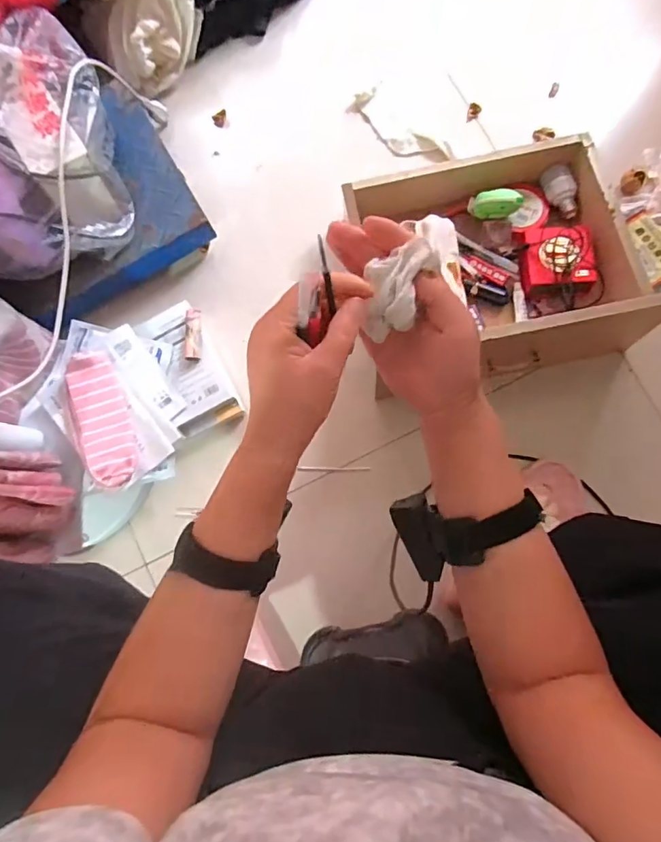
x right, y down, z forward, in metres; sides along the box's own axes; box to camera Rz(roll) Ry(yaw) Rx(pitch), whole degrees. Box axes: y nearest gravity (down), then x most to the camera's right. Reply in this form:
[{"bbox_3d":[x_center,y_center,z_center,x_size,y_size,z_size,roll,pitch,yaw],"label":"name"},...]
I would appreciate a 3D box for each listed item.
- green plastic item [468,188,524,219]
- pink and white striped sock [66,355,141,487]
[{"bbox_3d":[0.248,-0.328,0.735,0.086,0.033,0.031,14,80,43],"label":"green plastic item"},{"bbox_3d":[-0.320,-0.003,0.677,0.077,0.023,0.192,-22,81,0],"label":"pink and white striped sock"}]

